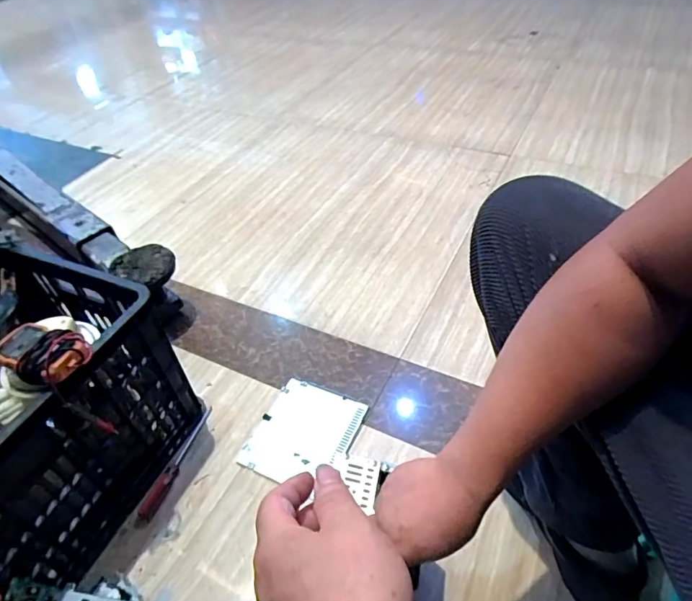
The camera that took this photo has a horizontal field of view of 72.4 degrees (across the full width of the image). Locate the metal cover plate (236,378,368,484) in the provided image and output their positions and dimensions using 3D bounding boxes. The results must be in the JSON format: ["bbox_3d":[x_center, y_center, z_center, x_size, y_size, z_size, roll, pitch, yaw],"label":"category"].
[{"bbox_3d":[-0.069,0.215,0.775,0.156,0.008,0.172,16,49,21],"label":"metal cover plate"}]

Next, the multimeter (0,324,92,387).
[{"bbox_3d":[-0.359,0.058,0.551,0.132,0.038,0.067,16,49,21],"label":"multimeter"}]

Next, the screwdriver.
[{"bbox_3d":[-0.269,0.255,0.751,0.025,0.017,0.202,9,47,15],"label":"screwdriver"}]

